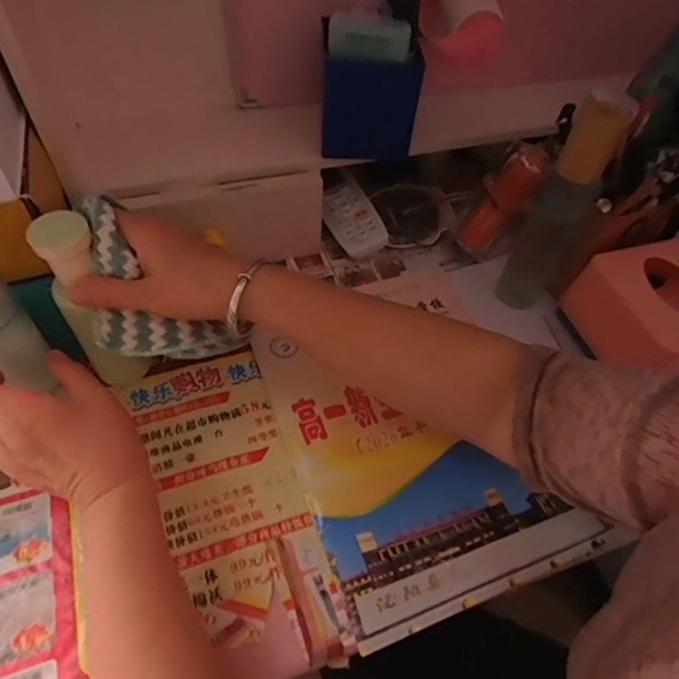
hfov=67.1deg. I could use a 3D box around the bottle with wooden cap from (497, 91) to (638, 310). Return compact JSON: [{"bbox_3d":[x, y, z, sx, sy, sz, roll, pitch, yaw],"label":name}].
[{"bbox_3d":[0.191,-0.112,0.439,0.045,0.200,0.052,23,56,12],"label":"bottle with wooden cap"}]

